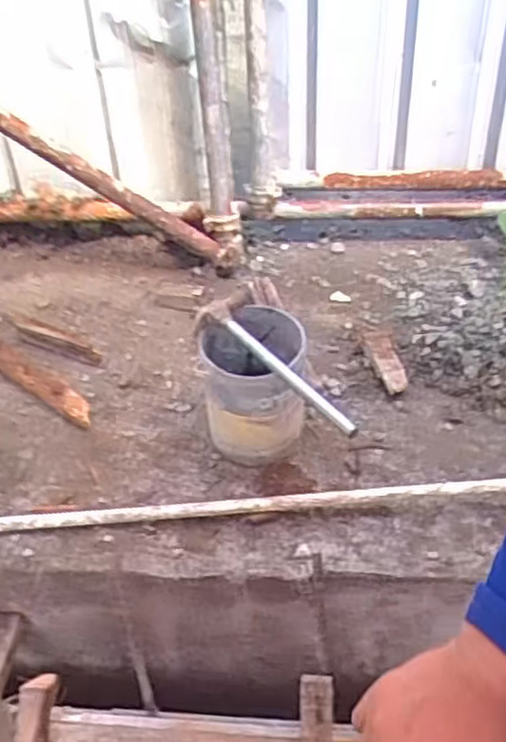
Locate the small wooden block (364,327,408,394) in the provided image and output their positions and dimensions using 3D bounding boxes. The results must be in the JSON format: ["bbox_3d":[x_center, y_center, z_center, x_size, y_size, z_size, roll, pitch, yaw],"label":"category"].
[{"bbox_3d":[0.259,-0.035,1.383,0.065,0.039,0.212,-3,40,-2],"label":"small wooden block"}]

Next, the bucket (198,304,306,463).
[{"bbox_3d":[-0.001,0.031,1.165,0.159,0.235,0.156,0,40,1],"label":"bucket"}]

